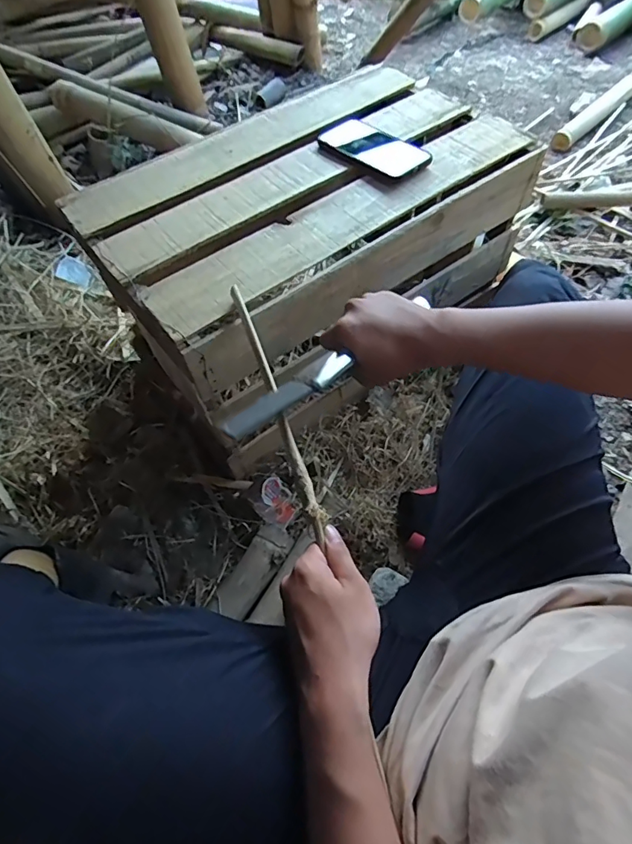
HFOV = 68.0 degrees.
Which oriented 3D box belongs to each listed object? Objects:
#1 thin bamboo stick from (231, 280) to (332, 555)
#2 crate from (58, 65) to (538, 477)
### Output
[{"bbox_3d":[-0.040,-0.024,0.462,0.014,0.015,0.284,-17,65,-9],"label":"thin bamboo stick"},{"bbox_3d":[0.003,-0.255,0.759,0.577,0.304,0.394,-37,60,-17],"label":"crate"}]

